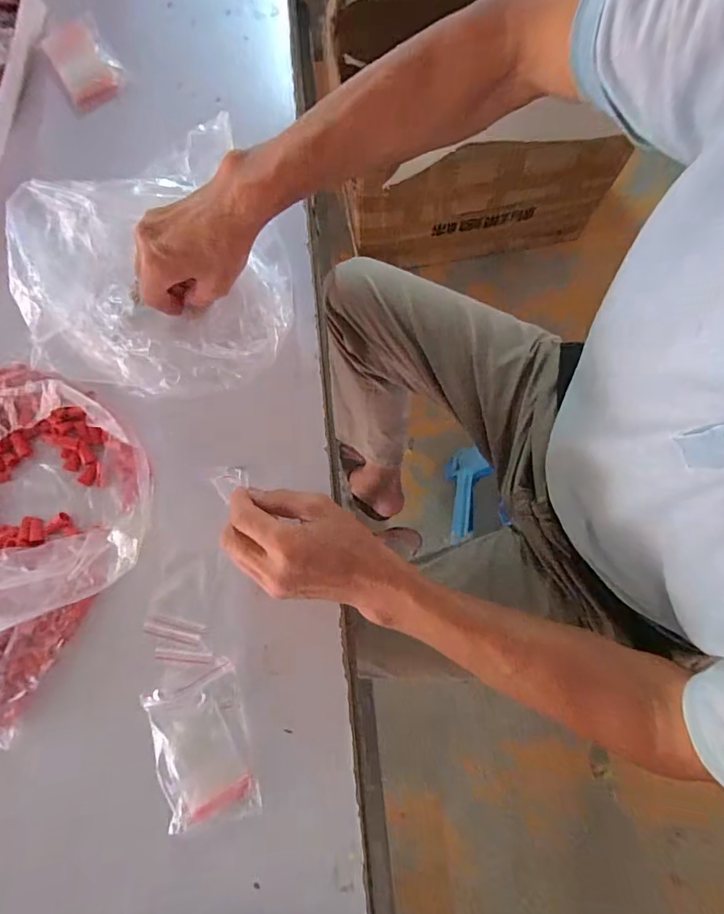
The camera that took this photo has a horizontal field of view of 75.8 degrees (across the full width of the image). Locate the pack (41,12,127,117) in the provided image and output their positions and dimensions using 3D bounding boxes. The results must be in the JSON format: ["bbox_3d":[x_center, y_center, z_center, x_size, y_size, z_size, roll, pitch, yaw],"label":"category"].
[{"bbox_3d":[-0.321,-0.455,0.531,0.068,0.022,0.112,-30,78,-5],"label":"pack"}]

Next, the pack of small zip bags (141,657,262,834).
[{"bbox_3d":[-0.126,0.228,0.364,0.071,0.013,0.110,-16,77,-2],"label":"pack of small zip bags"}]

